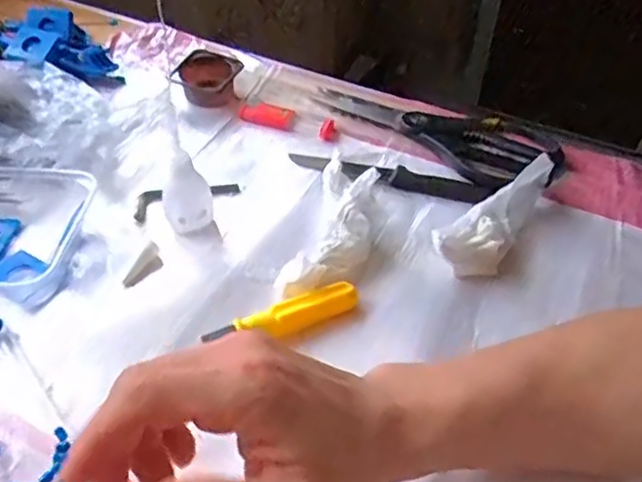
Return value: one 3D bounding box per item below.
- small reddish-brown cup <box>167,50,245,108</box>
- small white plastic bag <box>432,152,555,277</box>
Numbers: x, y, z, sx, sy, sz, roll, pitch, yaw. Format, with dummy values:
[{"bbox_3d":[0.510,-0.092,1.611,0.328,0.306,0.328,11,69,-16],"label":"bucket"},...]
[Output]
[{"bbox_3d":[-0.101,-0.143,0.549,0.053,0.028,0.048,12,47,9],"label":"small reddish-brown cup"},{"bbox_3d":[0.123,-0.019,0.435,0.040,0.033,0.120,28,51,23],"label":"small white plastic bag"}]

